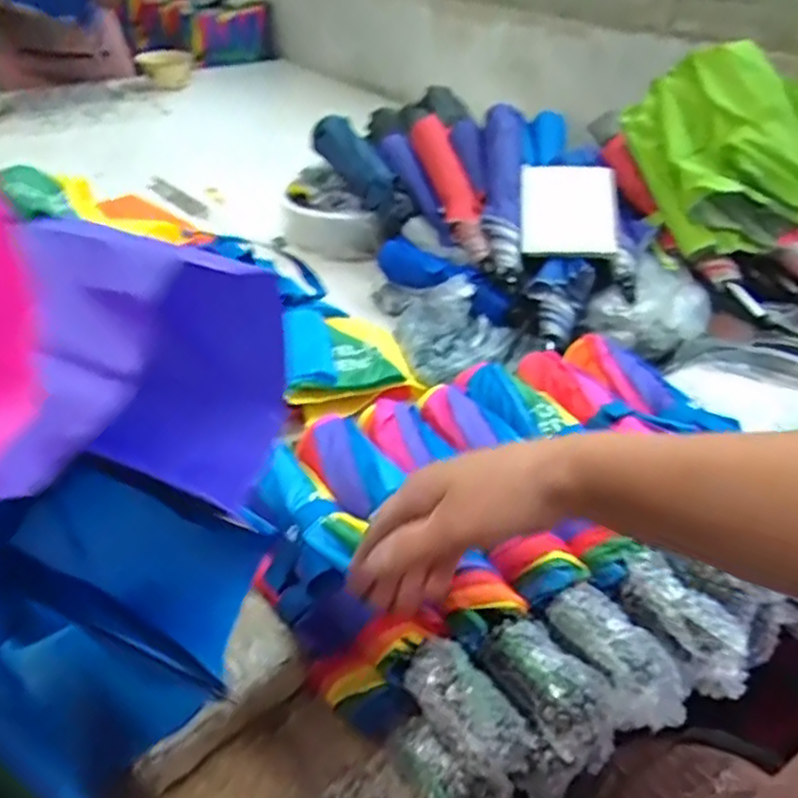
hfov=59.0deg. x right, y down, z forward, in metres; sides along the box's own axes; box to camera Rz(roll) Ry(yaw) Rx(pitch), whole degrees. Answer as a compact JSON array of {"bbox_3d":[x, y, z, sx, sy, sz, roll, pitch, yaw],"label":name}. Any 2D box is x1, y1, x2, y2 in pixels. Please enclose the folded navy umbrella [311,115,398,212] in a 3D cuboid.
[{"bbox_3d":[-0.061,-0.350,1.031,0.044,0.059,0.192,-25,62,-29],"label":"folded navy umbrella"}]

